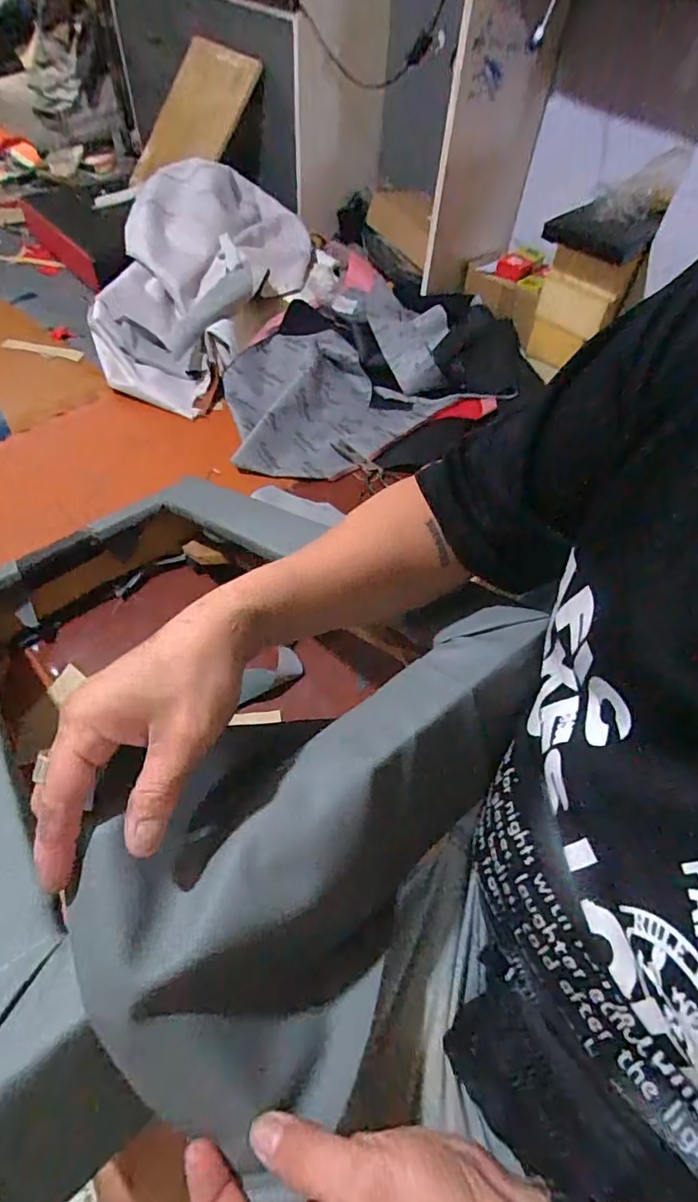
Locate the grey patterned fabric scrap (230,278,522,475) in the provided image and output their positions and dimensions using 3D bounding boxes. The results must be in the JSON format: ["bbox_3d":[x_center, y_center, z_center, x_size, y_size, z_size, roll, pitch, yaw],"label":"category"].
[{"bbox_3d":[0.002,-0.462,1.142,0.588,0.101,0.391,-25,61,-21],"label":"grey patterned fabric scrap"}]

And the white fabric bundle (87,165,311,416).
[{"bbox_3d":[-0.310,-0.721,1.199,0.421,0.203,0.638,2,55,-4],"label":"white fabric bundle"}]

